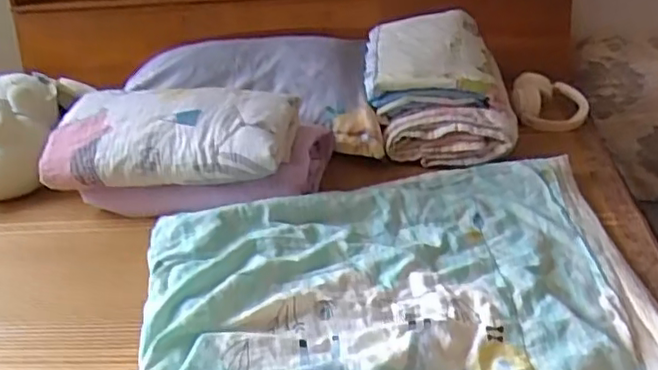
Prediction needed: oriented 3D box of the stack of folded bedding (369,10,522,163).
[{"bbox_3d":[0.242,-0.232,1.437,0.308,0.180,0.425,-4,30,4],"label":"stack of folded bedding"}]

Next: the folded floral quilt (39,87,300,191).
[{"bbox_3d":[-0.298,-0.099,1.229,0.458,0.110,0.223,0,29,8],"label":"folded floral quilt"}]

